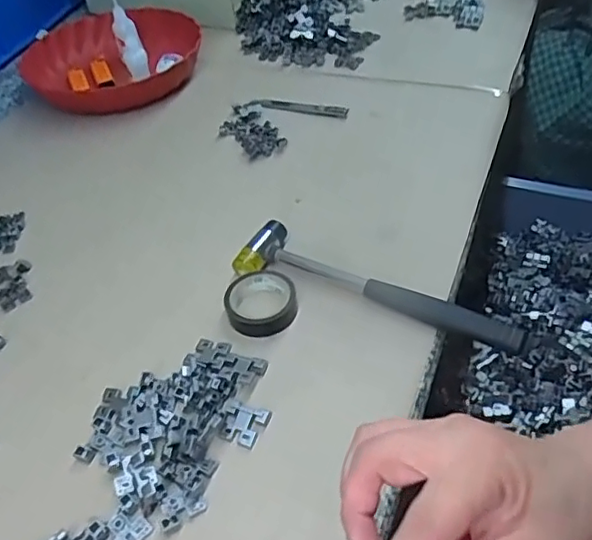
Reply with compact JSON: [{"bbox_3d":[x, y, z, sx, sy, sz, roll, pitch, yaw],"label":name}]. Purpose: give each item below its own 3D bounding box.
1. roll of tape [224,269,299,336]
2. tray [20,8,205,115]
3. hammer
[{"bbox_3d":[-0.029,0.026,0.501,0.058,0.018,0.063,-4,45,4],"label":"roll of tape"},{"bbox_3d":[-0.268,-0.314,0.863,0.249,0.056,0.246,-27,48,-17],"label":"tray"},{"bbox_3d":[0.068,0.011,0.501,0.246,0.024,0.059,16,50,23],"label":"hammer"}]

